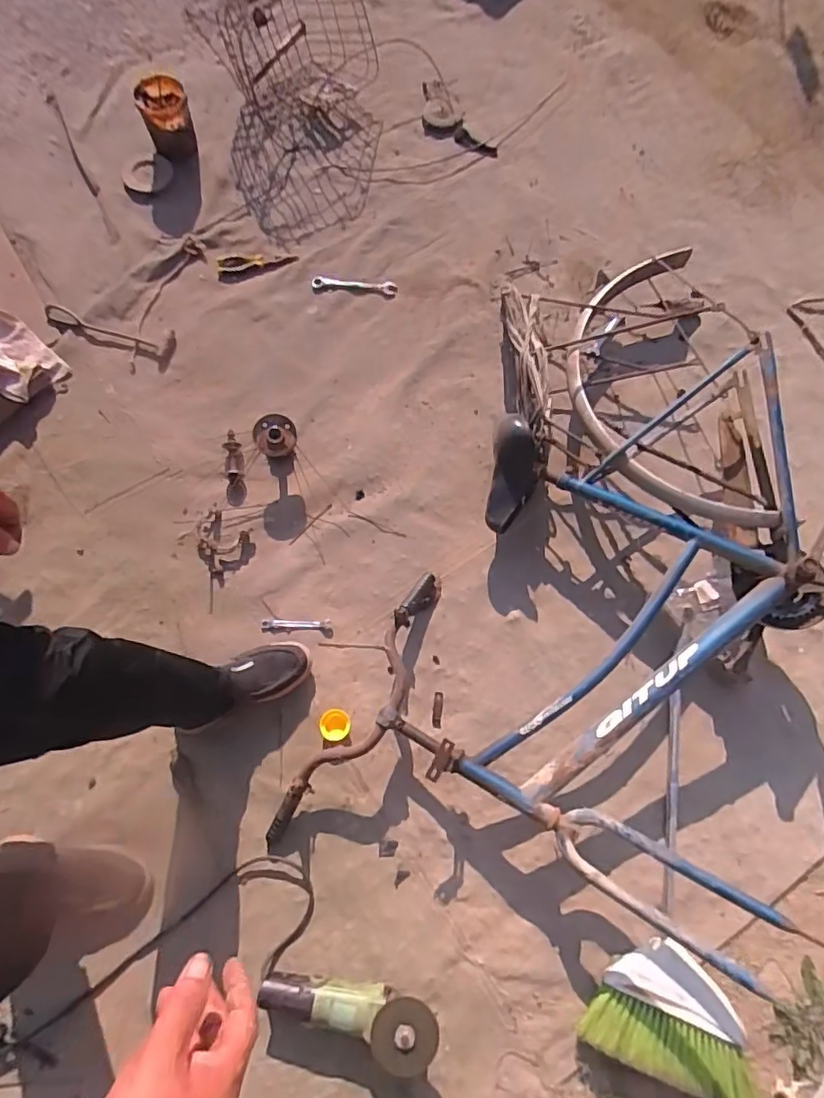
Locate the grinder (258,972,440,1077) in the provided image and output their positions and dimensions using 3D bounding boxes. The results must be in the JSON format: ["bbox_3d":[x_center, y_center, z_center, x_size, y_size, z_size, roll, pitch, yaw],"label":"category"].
[{"bbox_3d":[-0.103,0.743,0.910,0.279,0.091,0.097,6,72,-1],"label":"grinder"}]

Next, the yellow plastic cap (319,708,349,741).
[{"bbox_3d":[-0.144,0.333,1.093,0.056,0.037,0.057,0,74,-1],"label":"yellow plastic cap"}]

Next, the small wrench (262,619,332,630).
[{"bbox_3d":[-0.224,0.146,1.132,0.129,0.013,0.019,0,75,2],"label":"small wrench"}]

